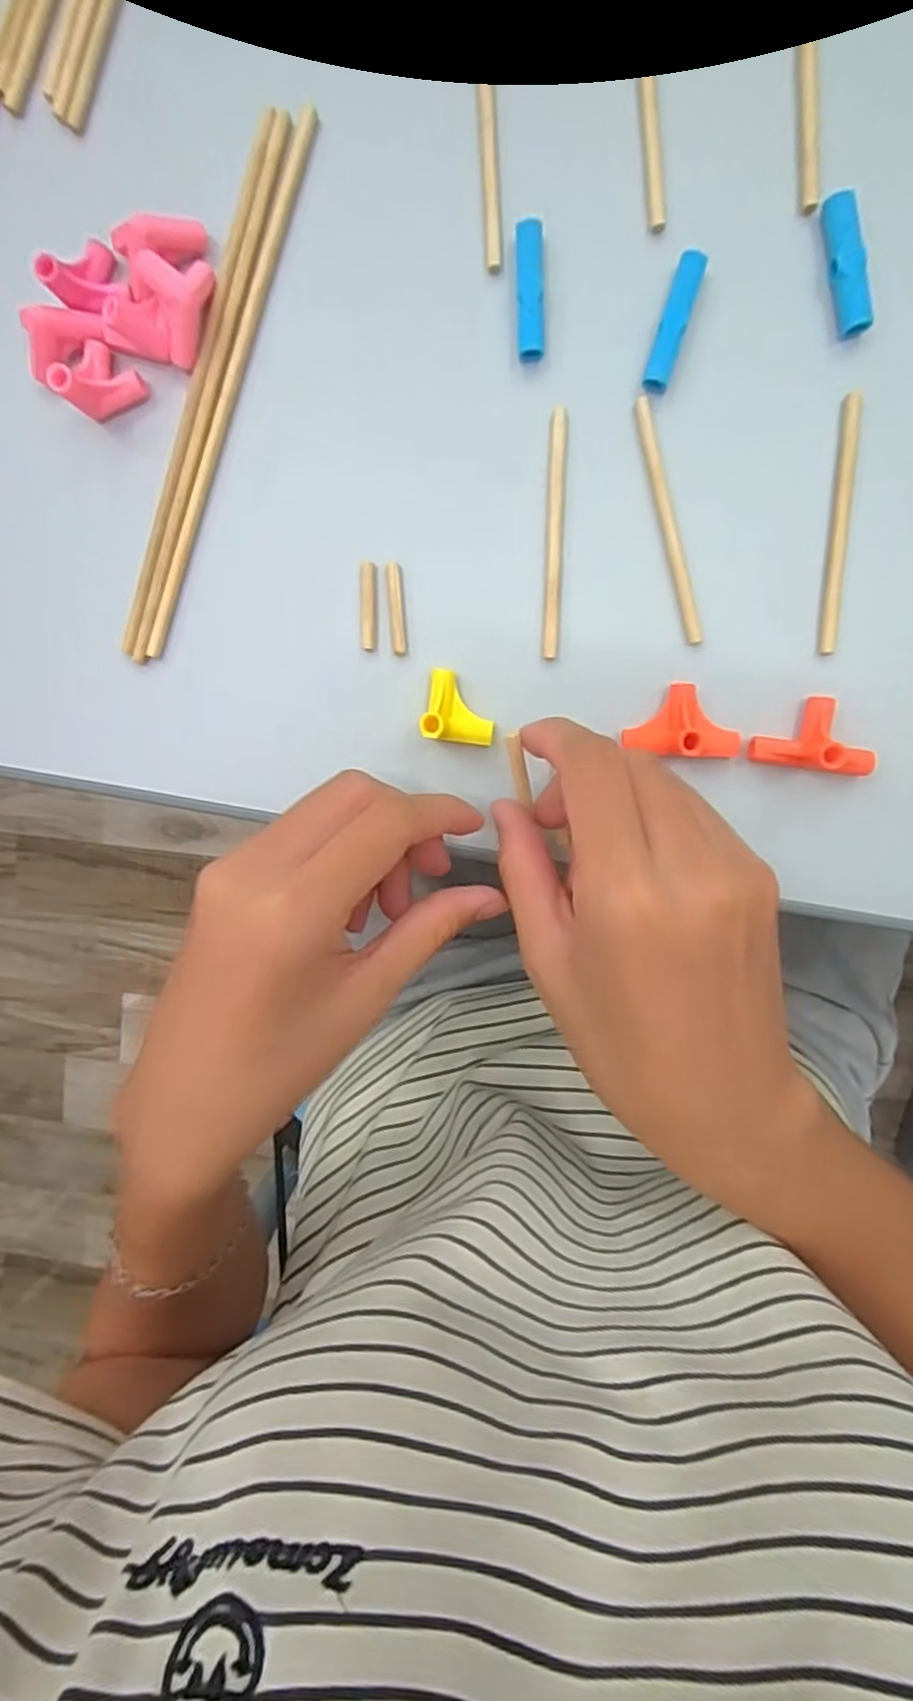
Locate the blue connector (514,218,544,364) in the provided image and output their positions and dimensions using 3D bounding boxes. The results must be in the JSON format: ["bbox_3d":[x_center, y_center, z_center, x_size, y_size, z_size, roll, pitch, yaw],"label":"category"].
[{"bbox_3d":[0.026,-0.195,0.255,0.010,0.008,0.044,-2,96,5],"label":"blue connector"}]

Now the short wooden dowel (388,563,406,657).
[{"bbox_3d":[-0.023,-0.091,0.273,0.005,0.004,0.034,-3,96,5],"label":"short wooden dowel"}]

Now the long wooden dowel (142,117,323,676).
[{"bbox_3d":[-0.086,-0.168,0.271,0.006,0.004,0.196,21,98,2],"label":"long wooden dowel"}]

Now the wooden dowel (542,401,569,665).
[{"bbox_3d":[0.036,-0.115,0.265,0.007,0.004,0.086,2,97,5],"label":"wooden dowel"}]

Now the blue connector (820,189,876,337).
[{"bbox_3d":[0.131,-0.197,0.244,0.010,0.008,0.043,-12,95,6],"label":"blue connector"}]

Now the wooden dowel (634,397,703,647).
[{"bbox_3d":[0.076,-0.117,0.261,0.006,0.006,0.086,-14,95,6],"label":"wooden dowel"}]

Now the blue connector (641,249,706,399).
[{"bbox_3d":[0.075,-0.182,0.252,0.010,0.009,0.044,17,98,3],"label":"blue connector"}]

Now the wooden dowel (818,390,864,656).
[{"bbox_3d":[0.135,-0.114,0.255,0.006,0.004,0.086,3,97,5],"label":"wooden dowel"}]

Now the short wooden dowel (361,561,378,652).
[{"bbox_3d":[-0.033,-0.092,0.274,0.006,0.004,0.032,1,97,5],"label":"short wooden dowel"}]

